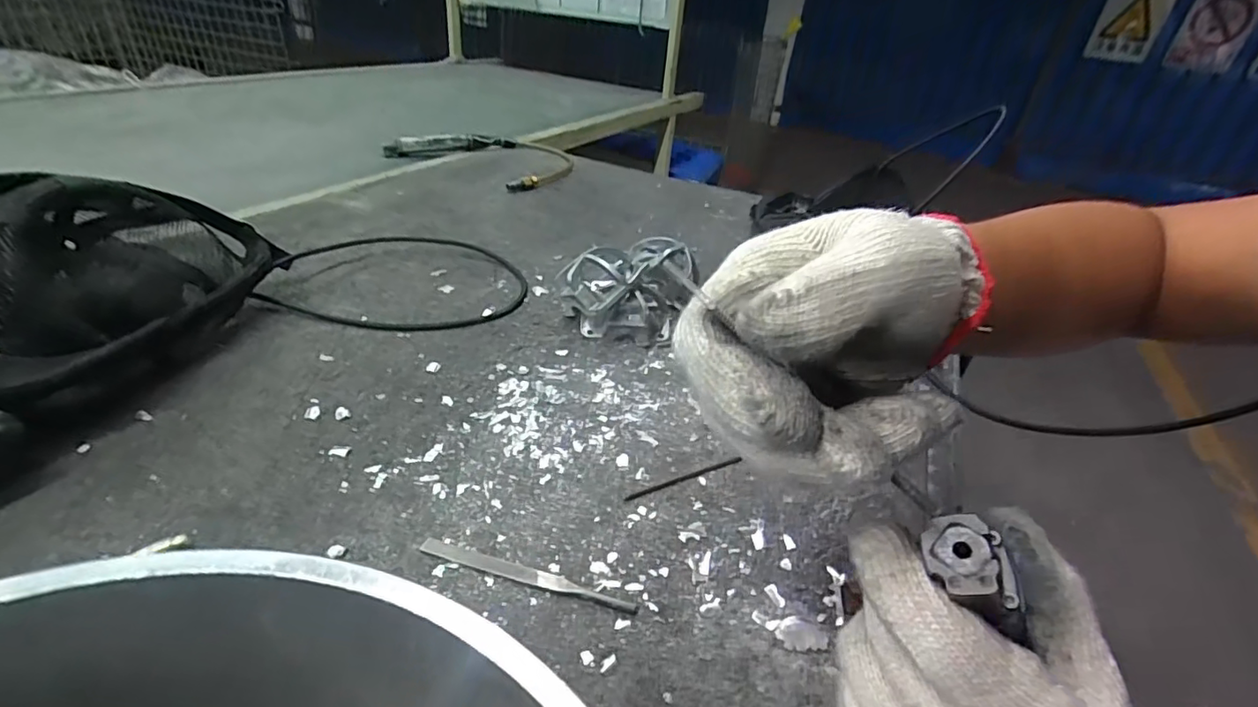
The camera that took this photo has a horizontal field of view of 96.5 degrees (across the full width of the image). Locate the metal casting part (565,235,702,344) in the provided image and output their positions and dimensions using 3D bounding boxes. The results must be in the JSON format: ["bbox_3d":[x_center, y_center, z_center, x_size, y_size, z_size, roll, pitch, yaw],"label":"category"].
[{"bbox_3d":[0.004,-0.067,0.548,0.100,0.065,0.137,17,34,17],"label":"metal casting part"}]

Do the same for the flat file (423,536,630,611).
[{"bbox_3d":[-0.056,0.120,0.304,0.121,0.004,0.010,14,34,10],"label":"flat file"}]

